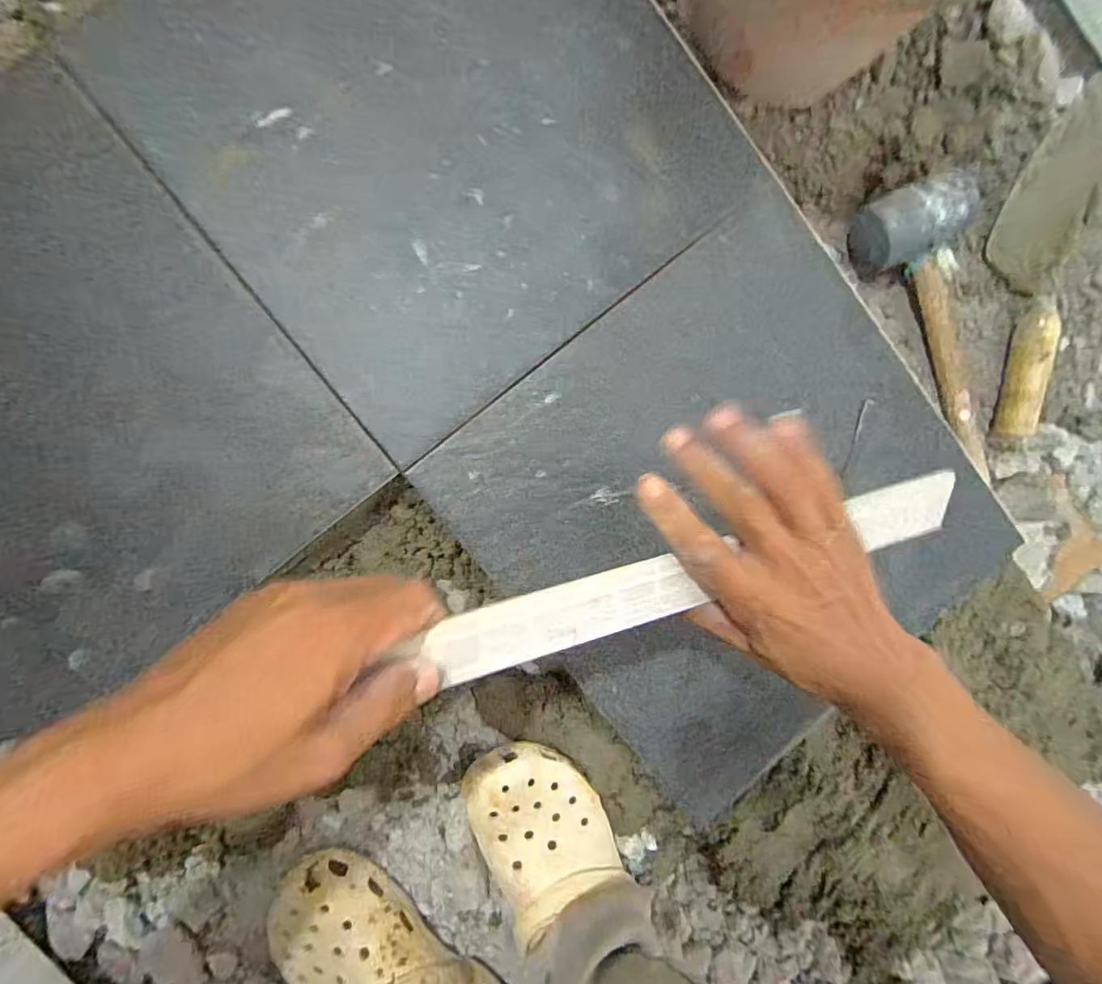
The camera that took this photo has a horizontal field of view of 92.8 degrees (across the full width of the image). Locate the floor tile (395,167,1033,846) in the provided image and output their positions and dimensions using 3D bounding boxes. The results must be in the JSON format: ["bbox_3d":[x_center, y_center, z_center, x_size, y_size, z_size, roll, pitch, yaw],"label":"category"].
[{"bbox_3d":[0.160,0.018,0.444,0.393,0.015,0.400,-40,96,-5],"label":"floor tile"}]

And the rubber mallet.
[{"bbox_3d":[0.380,-0.157,0.495,0.087,0.064,0.273,-31,94,-5],"label":"rubber mallet"}]

